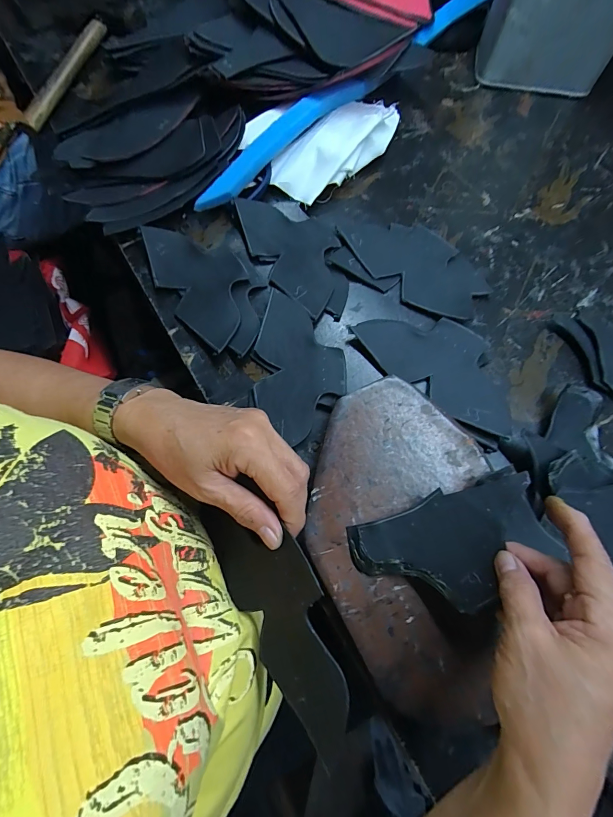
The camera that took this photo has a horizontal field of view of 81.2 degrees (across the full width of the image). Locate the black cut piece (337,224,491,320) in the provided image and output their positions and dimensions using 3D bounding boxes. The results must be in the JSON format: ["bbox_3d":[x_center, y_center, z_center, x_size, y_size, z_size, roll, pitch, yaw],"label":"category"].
[{"bbox_3d":[0.123,-0.166,0.401,0.093,0.009,0.165,-39,78,-14],"label":"black cut piece"}]

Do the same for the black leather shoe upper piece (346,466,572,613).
[{"bbox_3d":[0.108,0.108,0.275,0.139,0.012,0.078,-27,63,13],"label":"black leather shoe upper piece"}]

